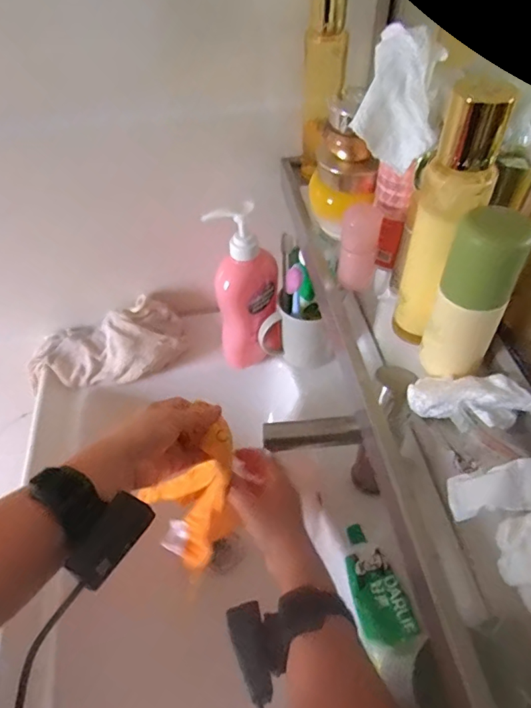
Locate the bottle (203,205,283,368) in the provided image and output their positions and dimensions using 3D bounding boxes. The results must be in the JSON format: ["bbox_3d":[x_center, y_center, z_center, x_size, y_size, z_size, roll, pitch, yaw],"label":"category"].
[{"bbox_3d":[-0.023,-0.076,0.638,0.084,0.231,0.050,-10,50,-6],"label":"bottle"}]

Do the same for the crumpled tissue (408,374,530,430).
[{"bbox_3d":[0.139,0.030,0.334,0.076,0.023,0.029,1,47,27],"label":"crumpled tissue"}]

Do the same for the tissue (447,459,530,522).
[{"bbox_3d":[0.148,0.079,0.291,0.076,0.011,0.029,-18,46,20],"label":"tissue"}]

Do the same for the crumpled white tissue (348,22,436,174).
[{"bbox_3d":[0.095,-0.177,0.339,0.053,0.086,0.022,19,14,1],"label":"crumpled white tissue"}]

